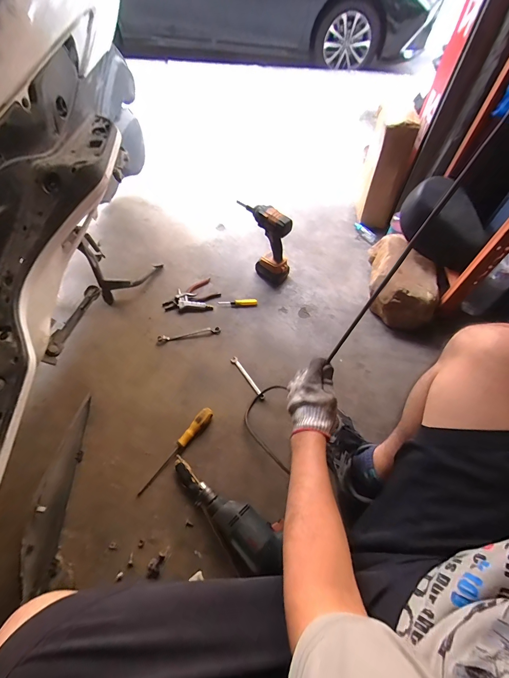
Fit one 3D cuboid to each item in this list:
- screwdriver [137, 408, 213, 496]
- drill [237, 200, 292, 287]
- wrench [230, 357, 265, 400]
[{"bbox_3d":[-0.190,0.264,0.713,0.028,0.028,0.240,34,62,21],"label":"screwdriver"},{"bbox_3d":[0.032,-0.325,0.997,0.190,0.248,0.066,37,63,22],"label":"drill"},{"bbox_3d":[-0.021,0.110,0.841,0.019,0.005,0.154,-30,61,-19],"label":"wrench"}]

